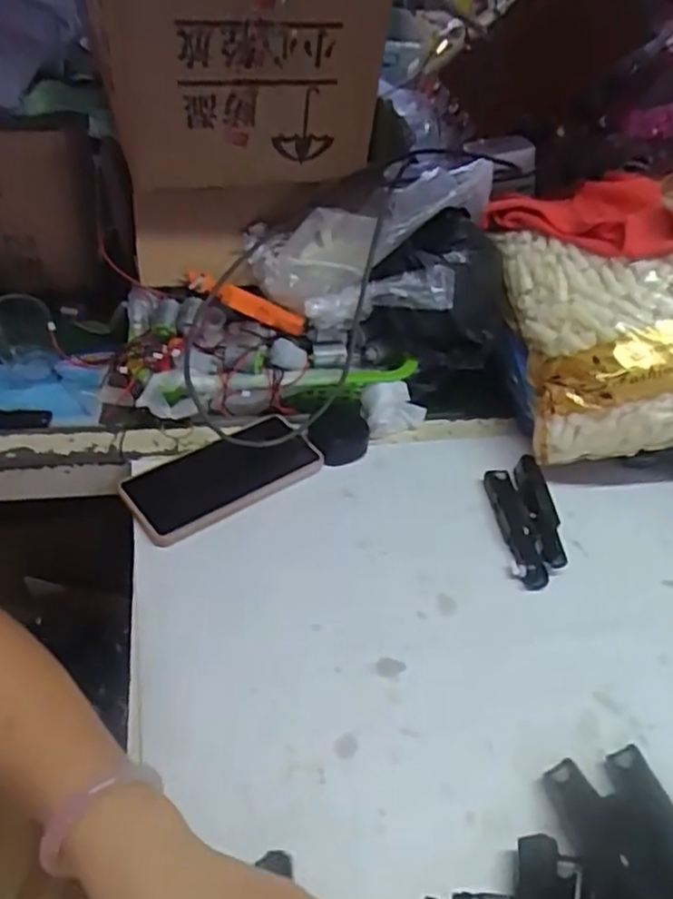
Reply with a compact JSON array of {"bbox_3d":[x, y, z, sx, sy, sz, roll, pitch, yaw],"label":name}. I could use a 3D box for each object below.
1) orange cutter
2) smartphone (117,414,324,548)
[{"bbox_3d":[-0.087,-0.141,0.663,0.120,0.023,0.016,24,43,-5],"label":"orange cutter"},{"bbox_3d":[-0.099,0.023,0.606,0.167,0.016,0.082,-27,62,-30],"label":"smartphone"}]

